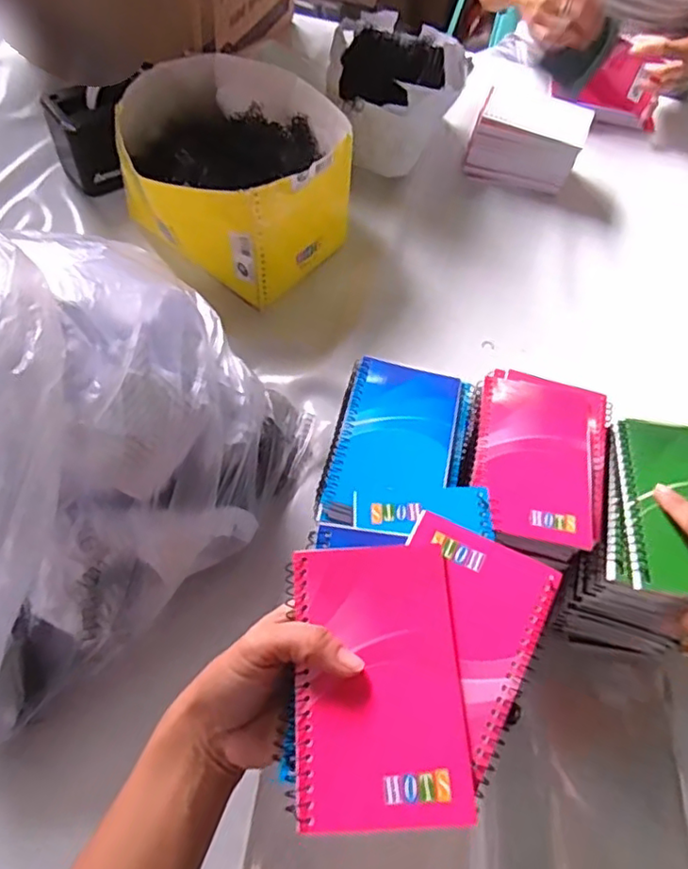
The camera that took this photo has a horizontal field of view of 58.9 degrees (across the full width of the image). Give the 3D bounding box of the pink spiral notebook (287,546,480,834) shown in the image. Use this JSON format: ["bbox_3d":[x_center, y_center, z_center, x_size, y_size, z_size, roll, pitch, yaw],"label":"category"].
[{"bbox_3d":[0.017,0.121,0.308,0.084,0.013,0.131,-1,59,-5],"label":"pink spiral notebook"}]

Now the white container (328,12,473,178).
[{"bbox_3d":[0.067,-0.455,0.818,0.169,0.118,0.201,7,59,-1],"label":"white container"}]

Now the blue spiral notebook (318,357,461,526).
[{"bbox_3d":[0.037,0.006,0.457,0.085,0.012,0.139,14,59,3],"label":"blue spiral notebook"}]

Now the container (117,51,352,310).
[{"bbox_3d":[-0.120,-0.287,0.681,0.226,0.142,0.217,3,60,-4],"label":"container"}]

